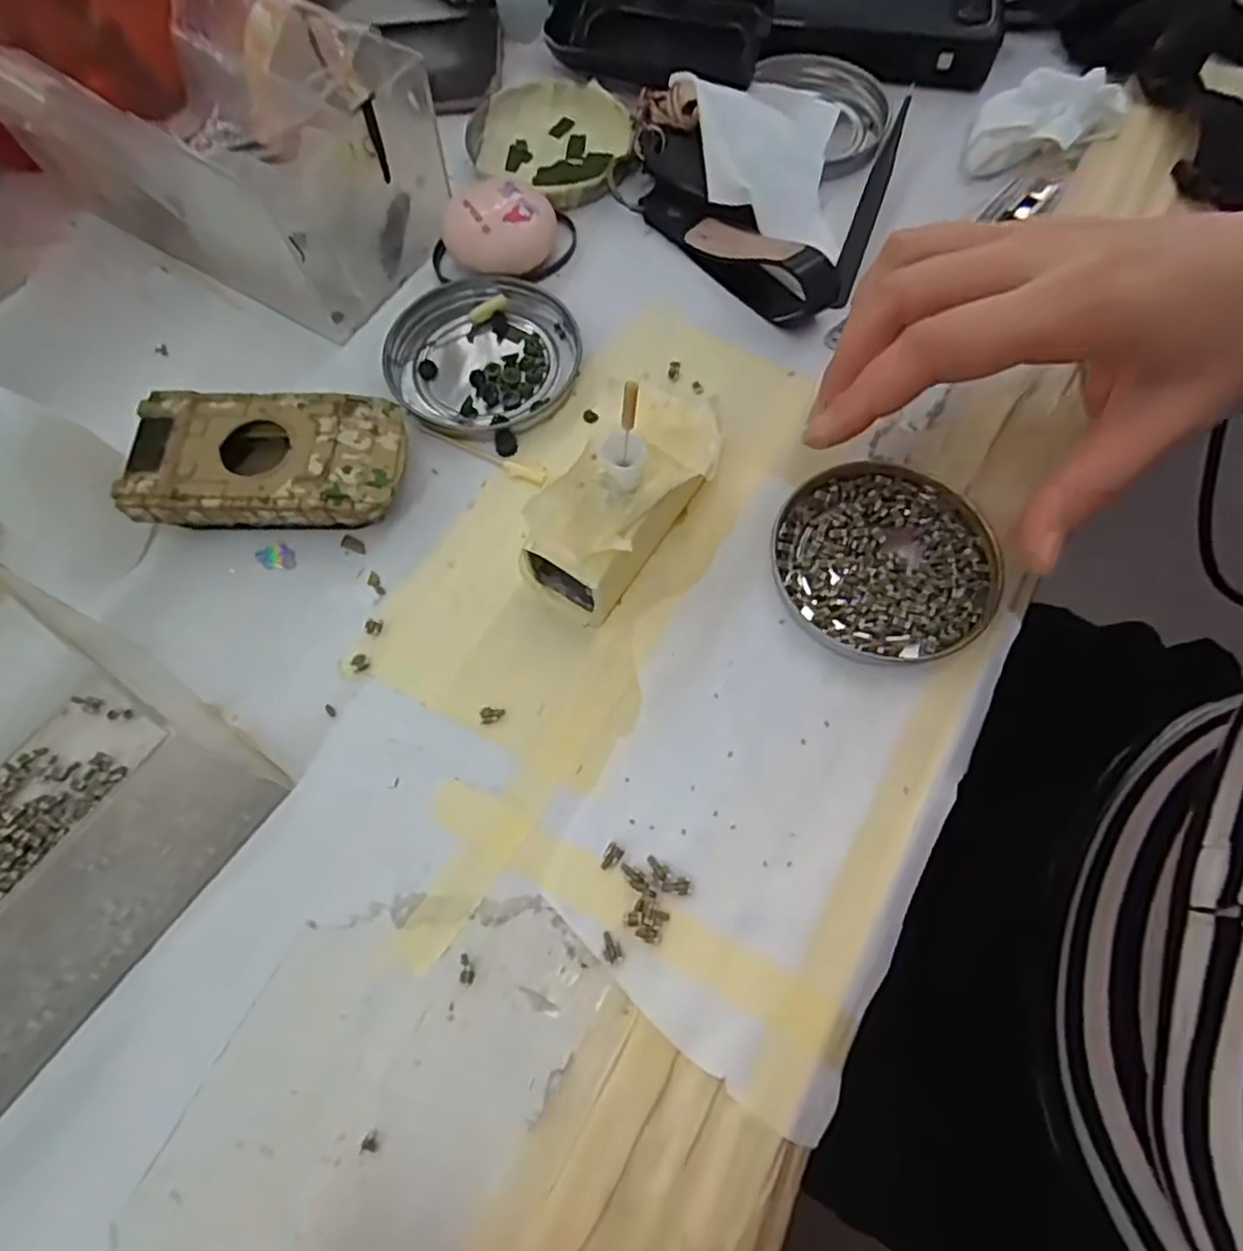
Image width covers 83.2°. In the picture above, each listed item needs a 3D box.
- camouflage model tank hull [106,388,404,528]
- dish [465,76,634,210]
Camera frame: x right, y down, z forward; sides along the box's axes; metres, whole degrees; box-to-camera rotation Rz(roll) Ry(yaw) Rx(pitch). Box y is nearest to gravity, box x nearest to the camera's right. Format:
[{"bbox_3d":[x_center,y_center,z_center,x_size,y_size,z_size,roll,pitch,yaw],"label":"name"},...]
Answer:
[{"bbox_3d":[-0.129,-0.058,0.263,0.095,0.026,0.054,2,69,1],"label":"camouflage model tank hull"},{"bbox_3d":[-0.036,-0.238,0.342,0.089,0.019,0.076,32,72,12],"label":"dish"}]

